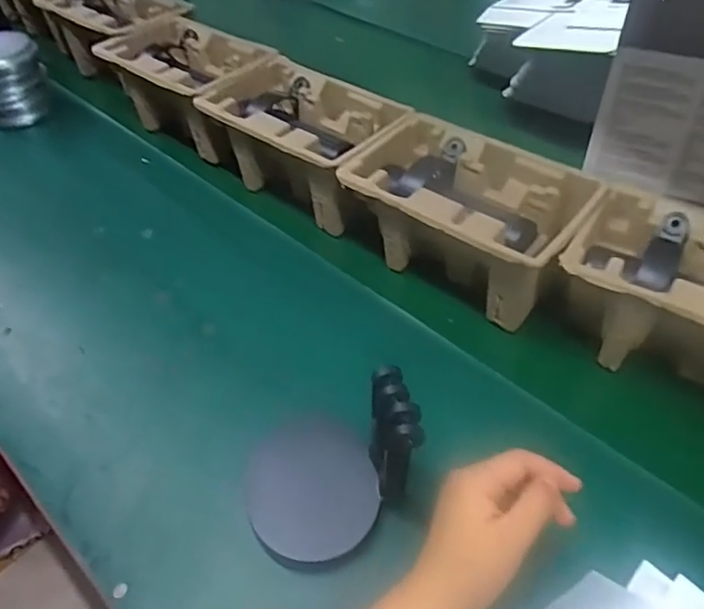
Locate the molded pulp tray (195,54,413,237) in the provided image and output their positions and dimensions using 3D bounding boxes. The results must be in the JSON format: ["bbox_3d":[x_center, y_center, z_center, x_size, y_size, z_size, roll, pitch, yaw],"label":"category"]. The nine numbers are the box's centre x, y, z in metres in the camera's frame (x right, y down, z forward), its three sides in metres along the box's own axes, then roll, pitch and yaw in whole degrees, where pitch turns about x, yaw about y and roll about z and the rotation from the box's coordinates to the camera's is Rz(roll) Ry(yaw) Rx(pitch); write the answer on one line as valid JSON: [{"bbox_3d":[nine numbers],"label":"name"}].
[{"bbox_3d":[-0.062,-0.199,0.706,0.243,0.104,0.149,32,56,28],"label":"molded pulp tray"}]

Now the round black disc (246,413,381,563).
[{"bbox_3d":[-0.032,0.138,0.455,0.096,0.012,0.118,-11,51,-10],"label":"round black disc"}]

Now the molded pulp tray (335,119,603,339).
[{"bbox_3d":[0.113,-0.088,0.594,0.227,0.100,0.145,29,55,26],"label":"molded pulp tray"}]

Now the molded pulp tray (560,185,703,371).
[{"bbox_3d":[0.302,-0.001,0.508,0.214,0.102,0.139,25,52,25],"label":"molded pulp tray"}]

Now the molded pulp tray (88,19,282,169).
[{"bbox_3d":[-0.217,-0.298,0.803,0.215,0.111,0.155,33,57,24],"label":"molded pulp tray"}]

